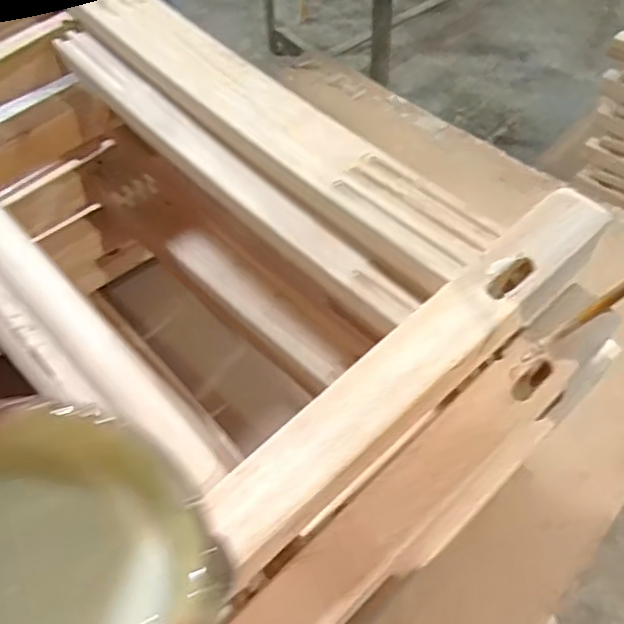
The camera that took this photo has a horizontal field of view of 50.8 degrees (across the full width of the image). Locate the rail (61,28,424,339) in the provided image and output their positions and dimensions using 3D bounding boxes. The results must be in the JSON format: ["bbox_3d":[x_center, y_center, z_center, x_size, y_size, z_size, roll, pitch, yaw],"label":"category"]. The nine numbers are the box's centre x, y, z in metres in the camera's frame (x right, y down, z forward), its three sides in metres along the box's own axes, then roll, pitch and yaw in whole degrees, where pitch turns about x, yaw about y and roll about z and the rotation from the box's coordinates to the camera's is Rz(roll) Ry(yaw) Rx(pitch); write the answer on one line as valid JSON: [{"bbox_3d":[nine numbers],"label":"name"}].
[{"bbox_3d":[-0.064,-0.096,0.419,0.028,0.020,0.329,-38,61,-21],"label":"rail"}]

